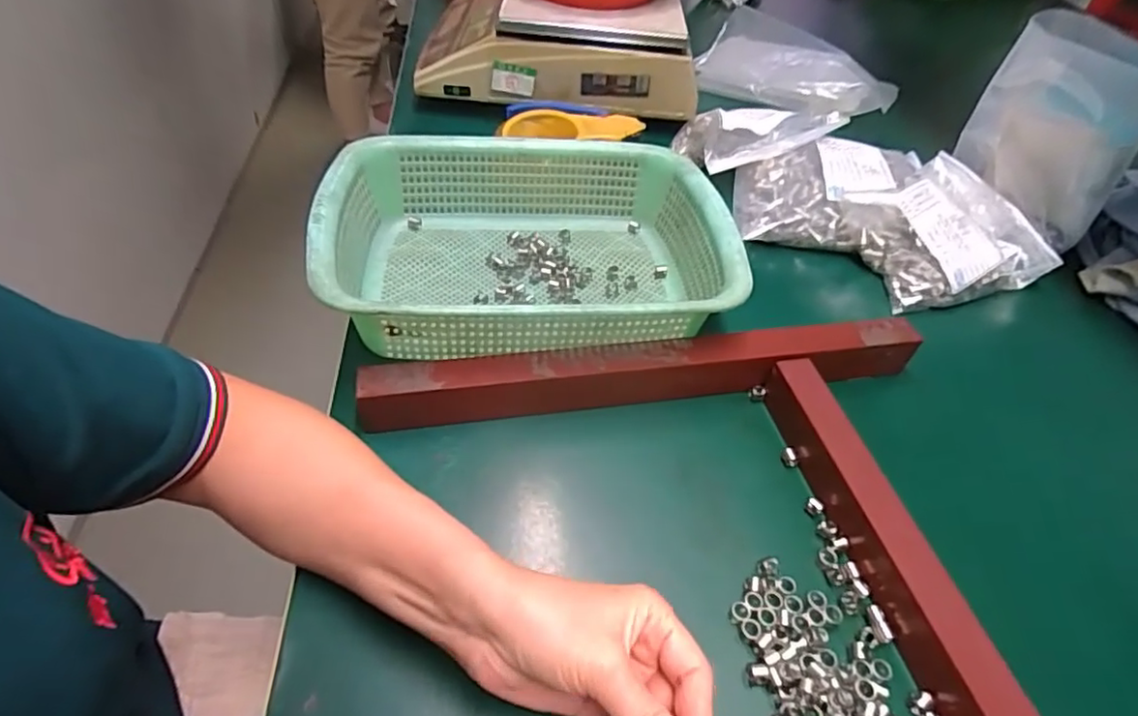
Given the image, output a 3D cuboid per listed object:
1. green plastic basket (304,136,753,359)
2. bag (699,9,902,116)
[{"bbox_3d":[-0.026,-0.094,0.450,0.287,0.082,0.216,-4,51,-3],"label":"green plastic basket"},{"bbox_3d":[0.296,-0.381,0.799,0.261,0.046,0.176,28,52,22],"label":"bag"}]

